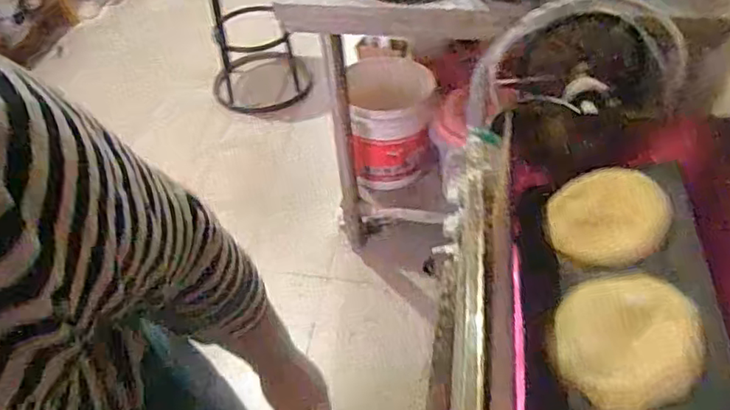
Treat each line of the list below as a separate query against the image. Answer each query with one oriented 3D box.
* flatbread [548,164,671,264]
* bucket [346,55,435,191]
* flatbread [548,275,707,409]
[{"bbox_3d":[0.273,0.011,0.670,0.128,0.010,0.116,-17,56,27],"label":"flatbread"},{"bbox_3d":[0.068,-0.214,1.530,0.211,0.249,0.248,-4,48,0],"label":"bucket"},{"bbox_3d":[0.248,0.128,0.569,0.134,0.020,0.133,-20,48,23],"label":"flatbread"}]

